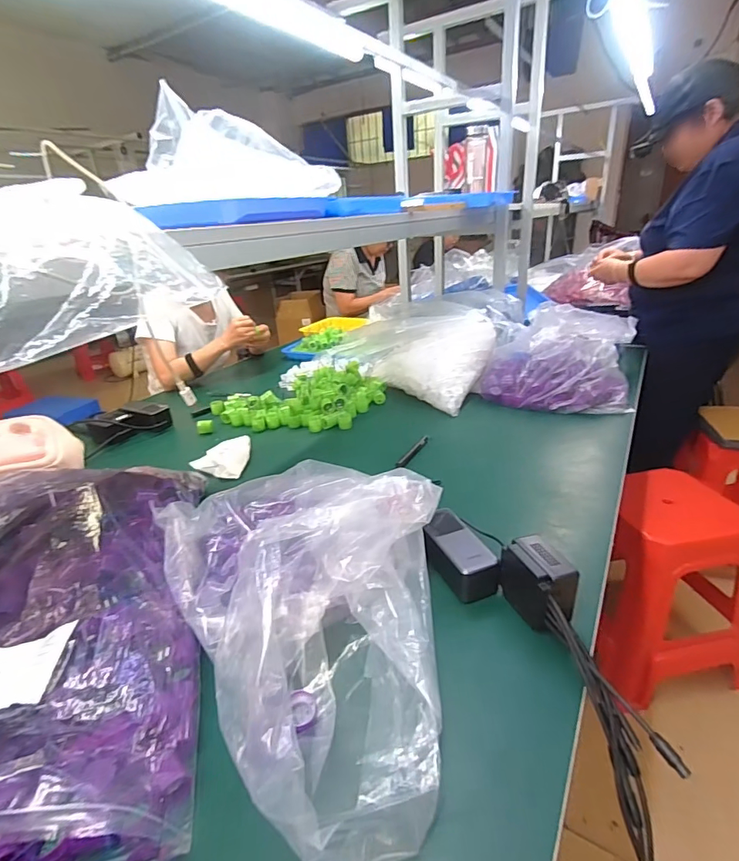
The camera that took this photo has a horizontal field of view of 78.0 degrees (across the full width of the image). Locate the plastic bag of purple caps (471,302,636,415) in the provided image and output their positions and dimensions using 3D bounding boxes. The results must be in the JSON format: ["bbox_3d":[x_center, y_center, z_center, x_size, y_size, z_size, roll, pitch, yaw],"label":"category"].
[{"bbox_3d":[0.481,-0.203,1.158,0.343,0.183,0.355,9,28,24],"label":"plastic bag of purple caps"}]

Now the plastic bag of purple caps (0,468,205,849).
[{"bbox_3d":[-0.368,0.193,0.495,0.329,0.097,0.475,-10,26,-14],"label":"plastic bag of purple caps"}]

